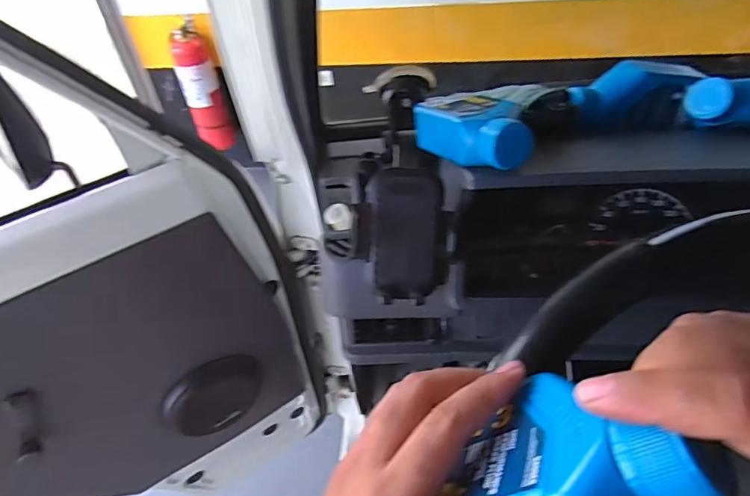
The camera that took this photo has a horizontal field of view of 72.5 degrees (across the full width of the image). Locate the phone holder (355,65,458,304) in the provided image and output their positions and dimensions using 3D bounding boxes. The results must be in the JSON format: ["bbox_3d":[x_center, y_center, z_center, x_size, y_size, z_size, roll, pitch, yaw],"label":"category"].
[{"bbox_3d":[0.024,-0.069,0.493,0.089,0.085,0.248,-3,45,2],"label":"phone holder"}]

